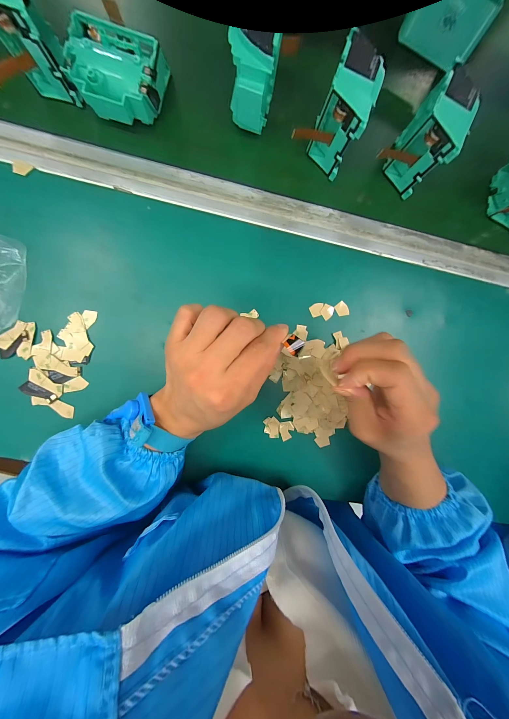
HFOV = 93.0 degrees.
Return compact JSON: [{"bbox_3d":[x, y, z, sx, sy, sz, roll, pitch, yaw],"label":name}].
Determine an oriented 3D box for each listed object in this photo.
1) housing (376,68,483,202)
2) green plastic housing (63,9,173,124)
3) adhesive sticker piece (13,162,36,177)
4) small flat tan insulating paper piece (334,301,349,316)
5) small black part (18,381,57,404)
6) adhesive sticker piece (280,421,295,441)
[{"bbox_3d":[0.177,-0.224,0.249,0.047,0.071,0.056,-45,96,-3],"label":"housing"},{"bbox_3d":[-0.129,-0.270,0.234,0.078,0.039,0.063,4,92,-6],"label":"green plastic housing"},{"bbox_3d":[-0.232,-0.191,0.242,0.017,0.004,0.014,7,85,-15],"label":"adhesive sticker piece"},{"bbox_3d":[0.103,-0.058,0.281,0.014,0.004,0.017,-31,95,-4],"label":"small flat tan insulating paper piece"},{"bbox_3d":[-0.228,0.035,0.254,0.037,0.004,0.015,26,89,-6],"label":"small black part"},{"bbox_3d":[0.038,0.085,0.283,0.017,0.004,0.023,-3,92,-6],"label":"adhesive sticker piece"}]

